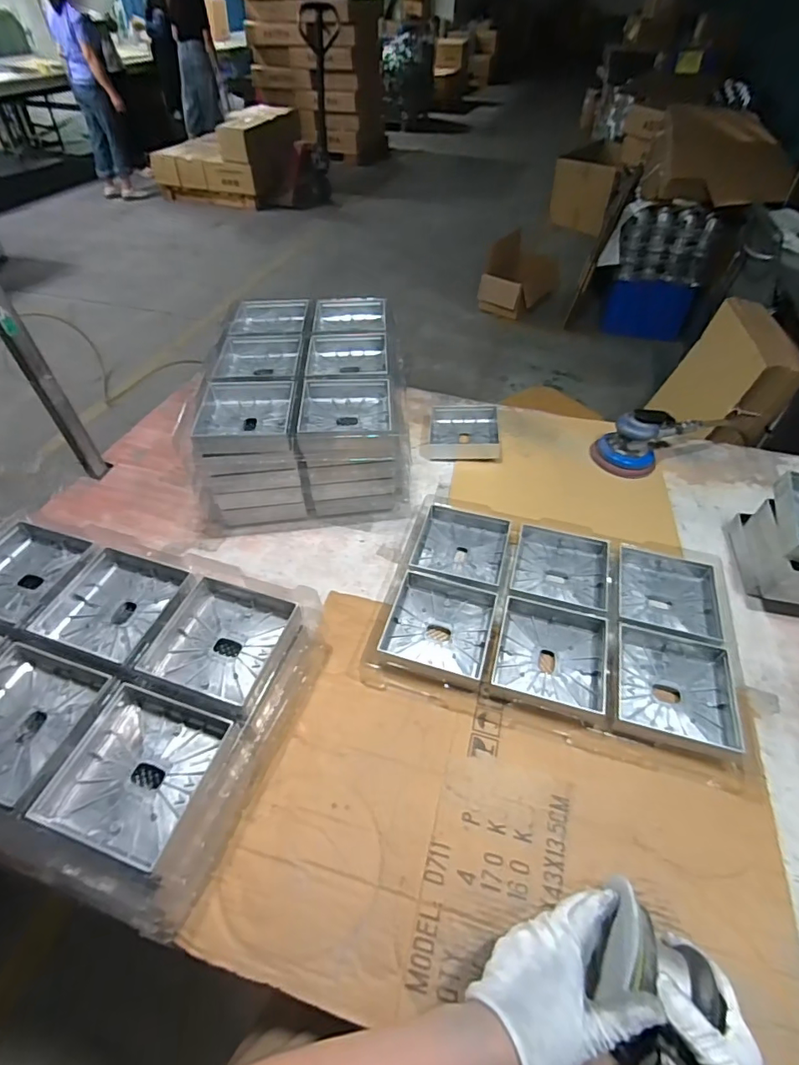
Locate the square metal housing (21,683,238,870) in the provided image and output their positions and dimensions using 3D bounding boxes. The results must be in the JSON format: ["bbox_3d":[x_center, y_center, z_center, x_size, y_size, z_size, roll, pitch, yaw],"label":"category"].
[{"bbox_3d":[-0.249,0.231,0.482,0.138,0.037,0.139,13,49,12],"label":"square metal housing"}]

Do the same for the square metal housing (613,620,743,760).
[{"bbox_3d":[0.338,0.196,0.618,0.143,0.041,0.158,11,48,10],"label":"square metal housing"}]

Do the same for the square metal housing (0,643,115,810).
[{"bbox_3d":[-0.388,0.198,0.517,0.146,0.041,0.139,14,49,13],"label":"square metal housing"}]

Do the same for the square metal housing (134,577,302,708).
[{"bbox_3d":[-0.199,0.124,0.574,0.145,0.036,0.141,14,49,12],"label":"square metal housing"}]

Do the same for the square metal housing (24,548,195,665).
[{"bbox_3d":[-0.337,0.087,0.607,0.153,0.043,0.140,14,49,12],"label":"square metal housing"}]

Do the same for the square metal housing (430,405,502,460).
[{"bbox_3d":[0.131,-0.205,0.992,0.134,0.035,0.151,4,48,4],"label":"square metal housing"}]

